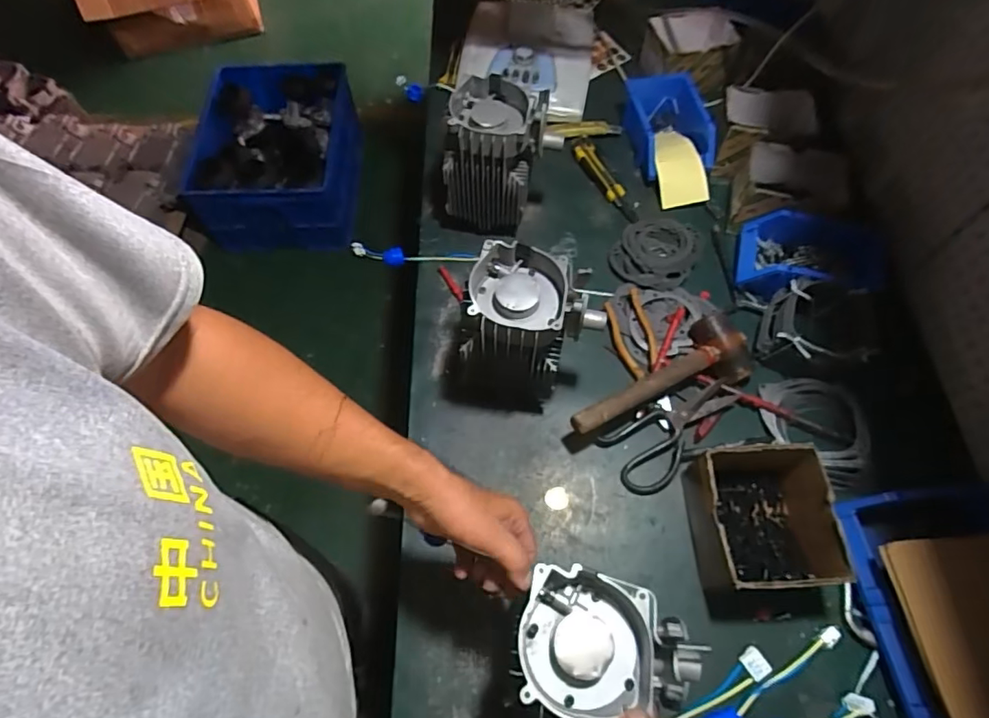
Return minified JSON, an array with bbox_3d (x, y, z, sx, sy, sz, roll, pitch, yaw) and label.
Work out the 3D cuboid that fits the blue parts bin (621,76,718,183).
[{"bbox_3d":[0.302,-0.402,0.942,0.136,0.064,0.196,-3,64,-1],"label":"blue parts bin"}]

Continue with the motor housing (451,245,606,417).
[{"bbox_3d":[0.032,-0.031,0.690,0.182,0.198,0.128,7,64,4],"label":"motor housing"}]

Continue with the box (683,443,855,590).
[{"bbox_3d":[0.307,0.187,0.636,0.138,0.099,0.149,-2,64,-1],"label":"box"}]

